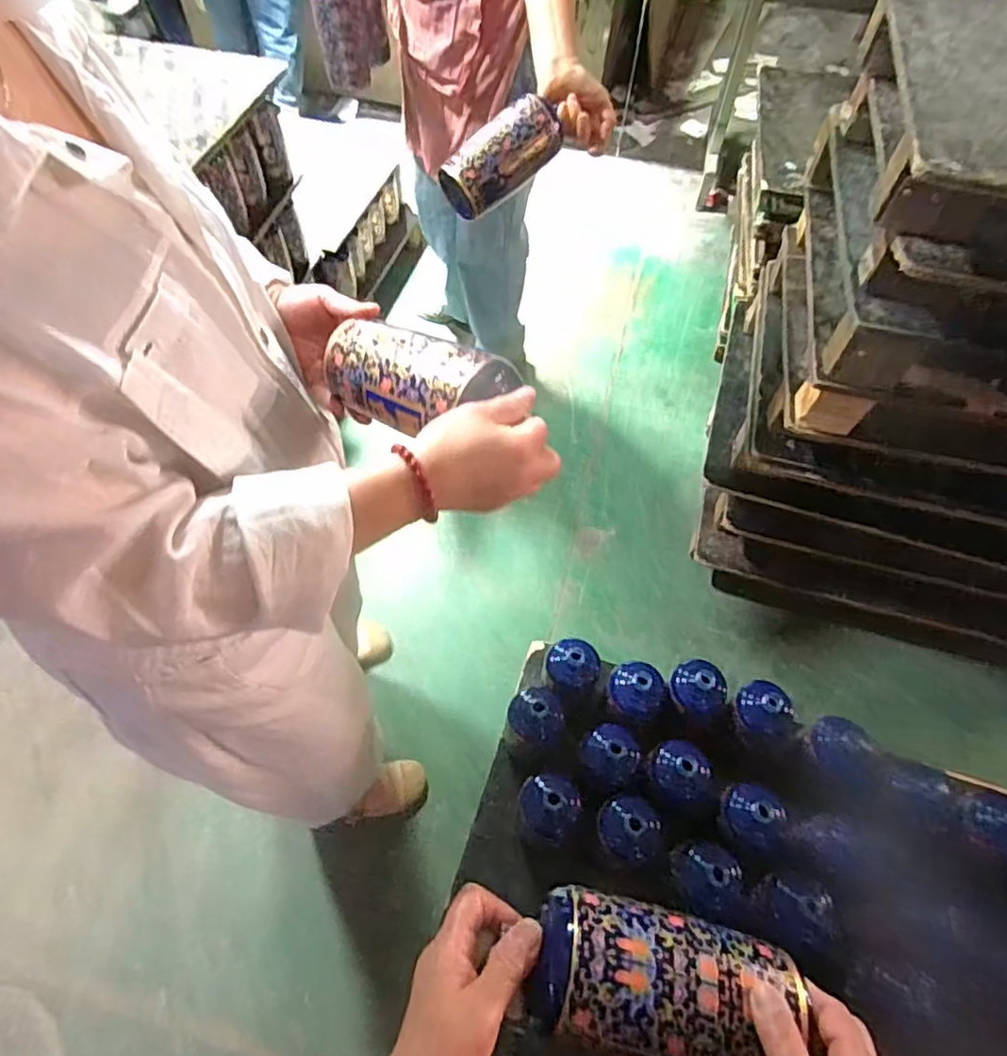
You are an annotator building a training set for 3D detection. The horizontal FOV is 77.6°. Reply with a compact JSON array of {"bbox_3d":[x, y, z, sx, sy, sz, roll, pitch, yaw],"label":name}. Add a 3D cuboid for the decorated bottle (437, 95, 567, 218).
[{"bbox_3d":[-0.008,-0.486,0.823,0.161,0.075,0.069,-37,62,8],"label":"decorated bottle"}]

